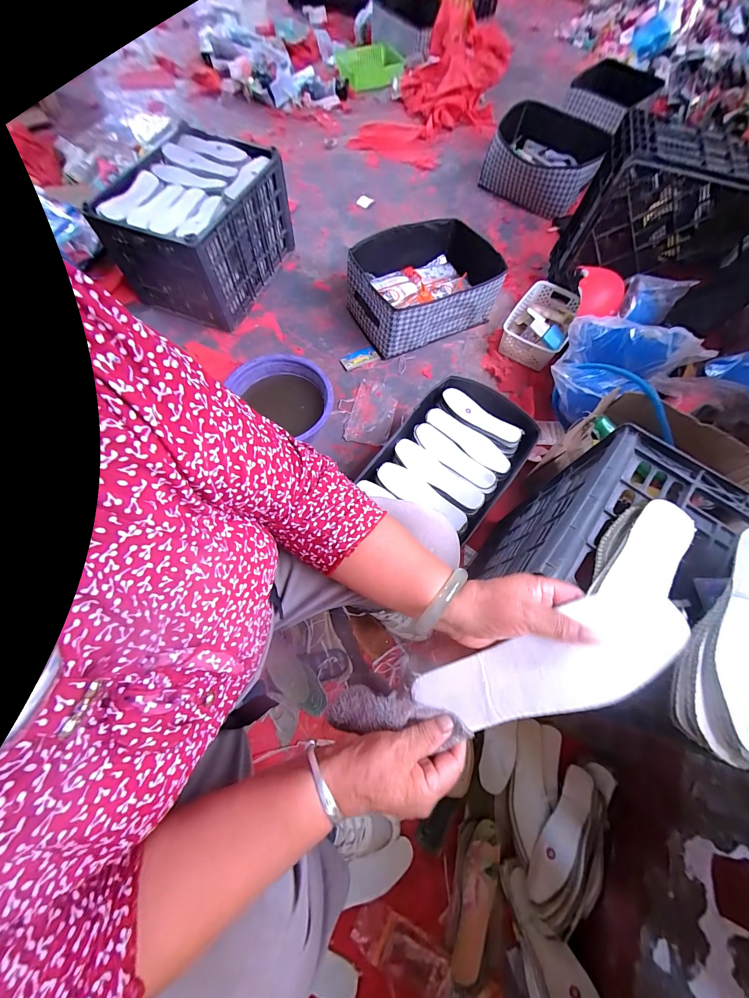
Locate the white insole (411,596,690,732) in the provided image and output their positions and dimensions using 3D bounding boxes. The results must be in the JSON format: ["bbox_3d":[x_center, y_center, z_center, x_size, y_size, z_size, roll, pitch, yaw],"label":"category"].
[{"bbox_3d":[0.136,0.145,0.283,0.212,0.012,0.067,-29,69,19],"label":"white insole"}]

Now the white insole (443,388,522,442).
[{"bbox_3d":[0.267,-0.209,0.836,0.213,0.018,0.054,37,72,11],"label":"white insole"}]

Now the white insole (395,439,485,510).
[{"bbox_3d":[0.146,-0.057,0.755,0.227,0.016,0.067,37,72,12],"label":"white insole"}]

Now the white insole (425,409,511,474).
[{"bbox_3d":[0.234,-0.148,0.817,0.231,0.020,0.074,40,73,13],"label":"white insole"}]

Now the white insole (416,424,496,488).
[{"bbox_3d":[0.194,-0.104,0.806,0.221,0.015,0.066,40,73,13],"label":"white insole"}]

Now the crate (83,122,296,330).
[{"bbox_3d":[-0.572,-0.922,1.126,0.410,0.286,0.553,19,69,5],"label":"crate"}]

